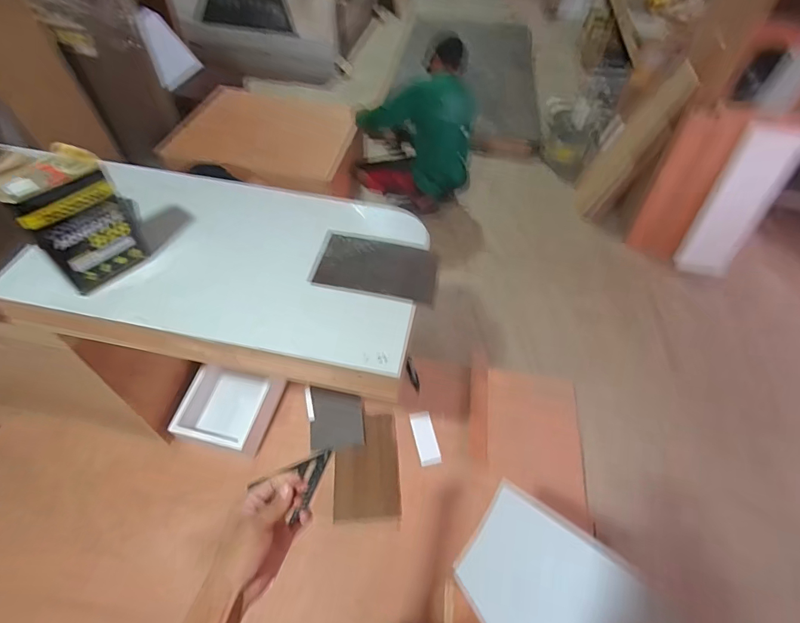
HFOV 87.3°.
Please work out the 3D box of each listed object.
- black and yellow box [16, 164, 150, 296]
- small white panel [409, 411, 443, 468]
[{"bbox_3d":[-0.620,-0.156,0.846,0.042,0.217,0.167,28,55,18],"label":"black and yellow box"},{"bbox_3d":[0.092,0.454,1.516,0.081,0.012,0.197,-9,53,-10],"label":"small white panel"}]

